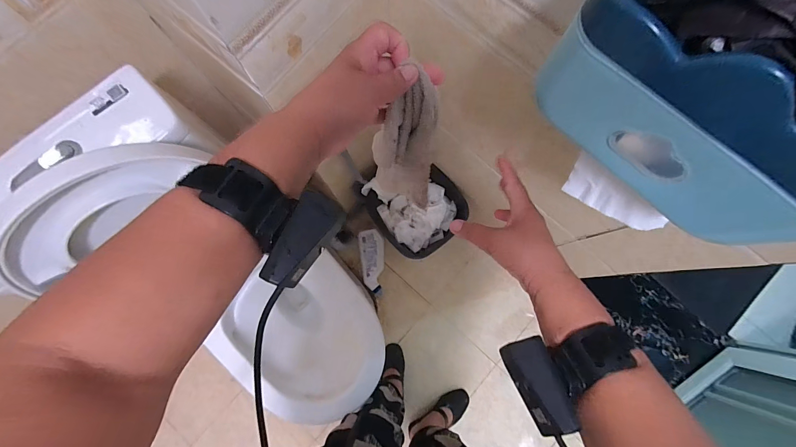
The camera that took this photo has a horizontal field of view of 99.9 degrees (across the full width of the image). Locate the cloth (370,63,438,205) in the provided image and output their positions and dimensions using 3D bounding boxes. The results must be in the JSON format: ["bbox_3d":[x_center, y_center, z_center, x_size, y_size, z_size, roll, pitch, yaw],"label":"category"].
[{"bbox_3d":[0.009,-0.077,0.389,0.070,0.195,0.028,14,62,3],"label":"cloth"}]

